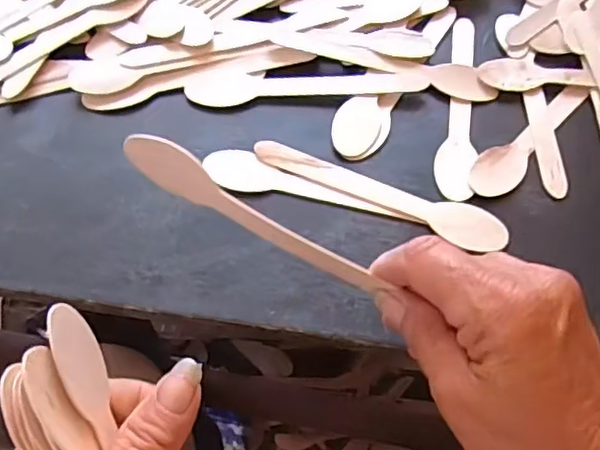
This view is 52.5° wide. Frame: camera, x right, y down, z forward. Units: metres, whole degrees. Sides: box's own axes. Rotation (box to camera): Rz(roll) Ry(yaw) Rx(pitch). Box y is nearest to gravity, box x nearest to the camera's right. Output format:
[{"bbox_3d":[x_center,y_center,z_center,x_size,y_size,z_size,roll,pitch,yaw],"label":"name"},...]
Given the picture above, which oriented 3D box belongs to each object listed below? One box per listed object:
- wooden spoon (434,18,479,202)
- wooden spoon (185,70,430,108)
[{"bbox_3d":[0.107,-0.082,0.400,0.023,0.004,0.153,12,60,4],"label":"wooden spoon"},{"bbox_3d":[0.005,-0.090,0.398,0.155,0.006,0.028,-1,60,-3],"label":"wooden spoon"}]

